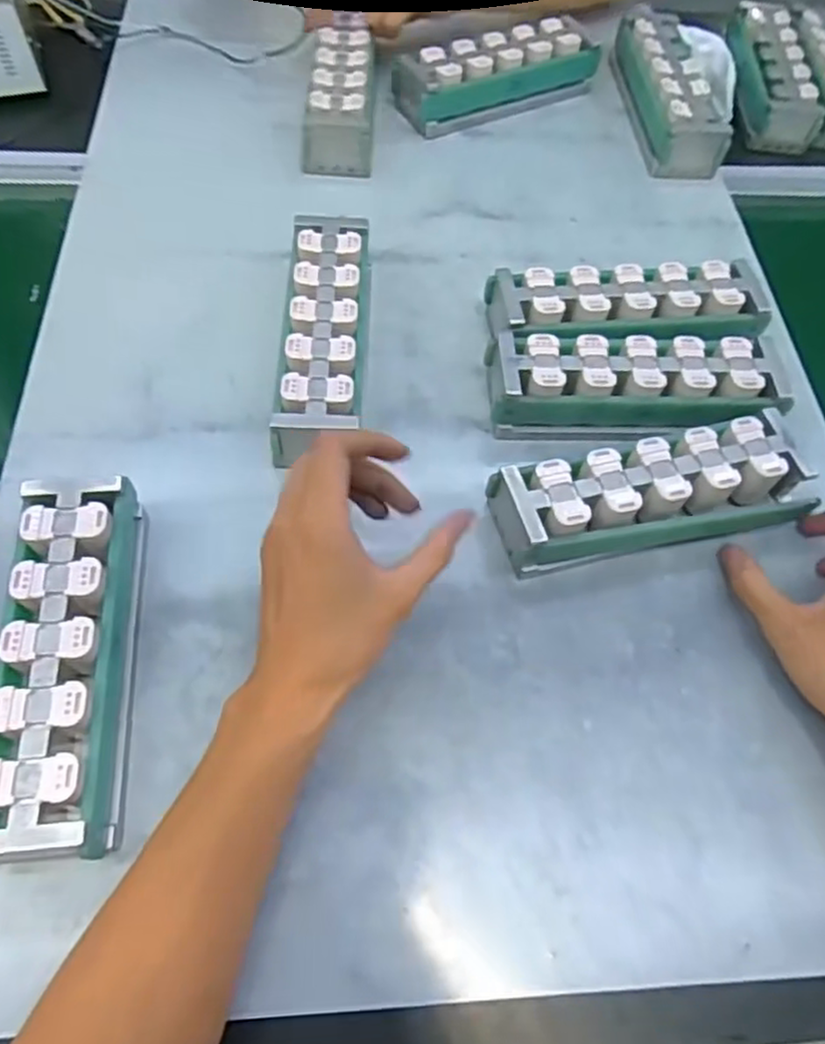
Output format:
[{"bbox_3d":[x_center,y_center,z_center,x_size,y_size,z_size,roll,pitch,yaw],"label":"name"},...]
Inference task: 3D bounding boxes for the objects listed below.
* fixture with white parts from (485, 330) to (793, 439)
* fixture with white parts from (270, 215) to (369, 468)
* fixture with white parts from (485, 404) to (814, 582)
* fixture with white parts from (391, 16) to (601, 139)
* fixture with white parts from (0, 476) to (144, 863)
[{"bbox_3d":[0.148,-0.090,0.472,0.192,0.048,0.063,1,61,-3],"label":"fixture with white parts"},{"bbox_3d":[-0.059,-0.127,0.479,0.054,0.049,0.198,2,61,-3],"label":"fixture with white parts"},{"bbox_3d":[0.146,-0.017,0.432,0.192,0.048,0.063,-10,62,-9],"label":"fixture with white parts"},{"bbox_3d":[0.083,-0.414,0.649,0.196,0.049,0.061,-23,65,-16],"label":"fixture with white parts"},{"bbox_3d":[-0.178,0.070,0.361,0.054,0.047,0.190,-3,61,-6],"label":"fixture with white parts"}]

